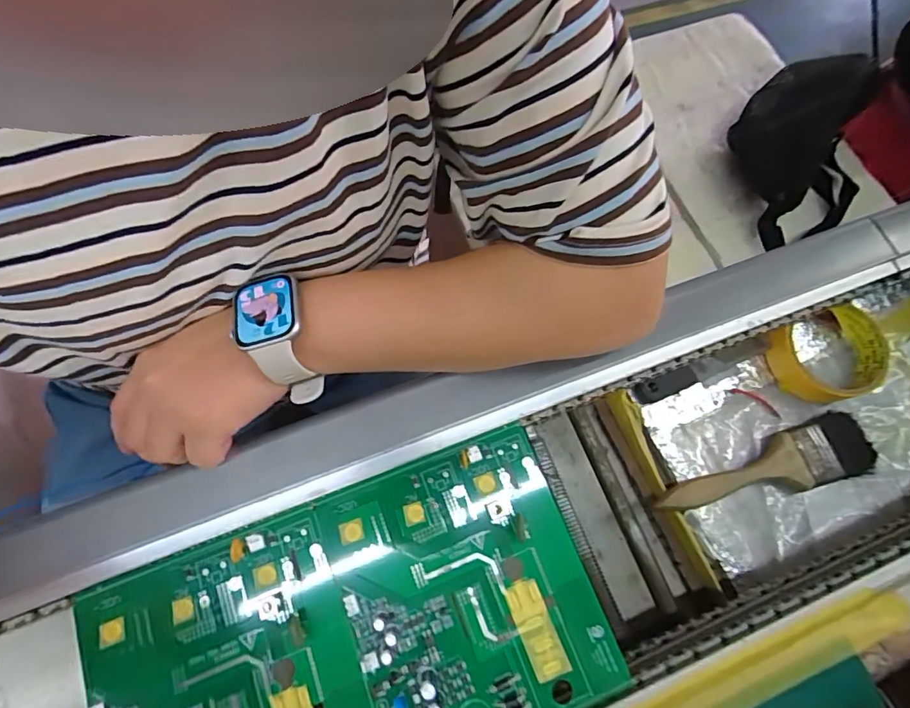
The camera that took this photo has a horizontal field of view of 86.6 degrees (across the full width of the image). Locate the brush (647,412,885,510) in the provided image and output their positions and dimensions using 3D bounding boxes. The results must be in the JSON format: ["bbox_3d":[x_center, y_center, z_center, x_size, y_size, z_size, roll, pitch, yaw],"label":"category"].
[{"bbox_3d":[0.248,0.092,0.376,0.187,0.023,0.047,-18,74,-6],"label":"brush"}]

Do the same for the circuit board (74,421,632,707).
[{"bbox_3d":[-0.054,0.161,0.273,0.269,0.011,0.157,-21,75,-7],"label":"circuit board"}]

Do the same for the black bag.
[{"bbox_3d":[0.431,-0.269,0.585,0.119,0.108,0.251,-2,73,-2],"label":"black bag"}]

